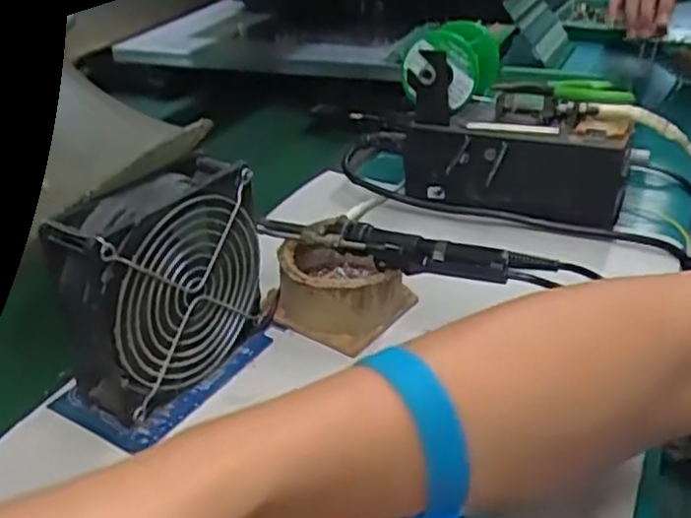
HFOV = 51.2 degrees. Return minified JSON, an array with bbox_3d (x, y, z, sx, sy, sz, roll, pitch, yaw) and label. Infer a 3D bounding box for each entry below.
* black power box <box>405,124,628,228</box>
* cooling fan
[{"bbox_3d":[0.132,-0.066,0.594,0.176,0.068,0.034,11,33,17],"label":"black power box"},{"bbox_3d":[-0.103,0.016,0.417,0.043,0.123,0.128,19,36,29],"label":"cooling fan"}]

